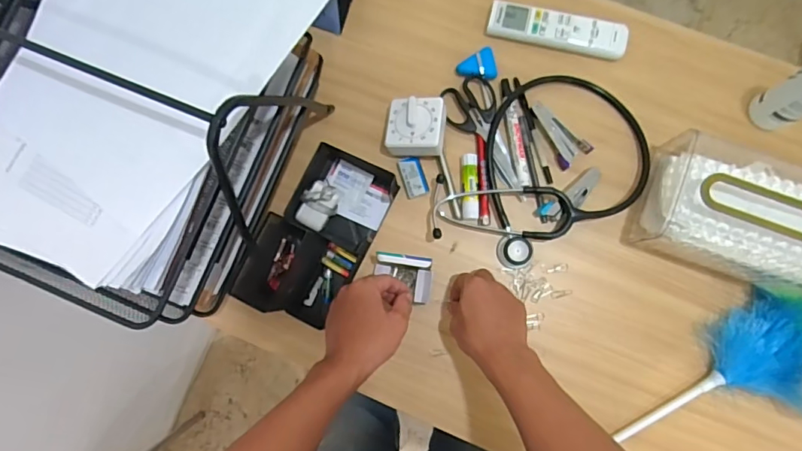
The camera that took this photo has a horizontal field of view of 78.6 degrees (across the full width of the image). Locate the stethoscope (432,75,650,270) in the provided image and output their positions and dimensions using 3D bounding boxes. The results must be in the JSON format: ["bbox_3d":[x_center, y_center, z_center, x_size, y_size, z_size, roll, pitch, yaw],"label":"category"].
[{"bbox_3d":[0.180,-0.061,0.609,0.197,0.030,0.285,40,87,7],"label":"stethoscope"}]

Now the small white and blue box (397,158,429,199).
[{"bbox_3d":[0.016,-0.062,0.630,0.029,0.010,0.051,-17,83,1],"label":"small white and blue box"}]

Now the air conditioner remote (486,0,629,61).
[{"bbox_3d":[0.204,-0.256,0.639,0.176,0.014,0.048,13,84,5],"label":"air conditioner remote"}]

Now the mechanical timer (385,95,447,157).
[{"bbox_3d":[0.019,-0.122,0.617,0.071,0.045,0.078,7,84,4],"label":"mechanical timer"}]

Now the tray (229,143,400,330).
[{"bbox_3d":[-0.110,0.009,0.617,0.139,0.038,0.226,26,85,6],"label":"tray"}]

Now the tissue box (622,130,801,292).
[{"bbox_3d":[0.399,-0.011,0.562,0.216,0.083,0.147,24,85,6],"label":"tissue box"}]

